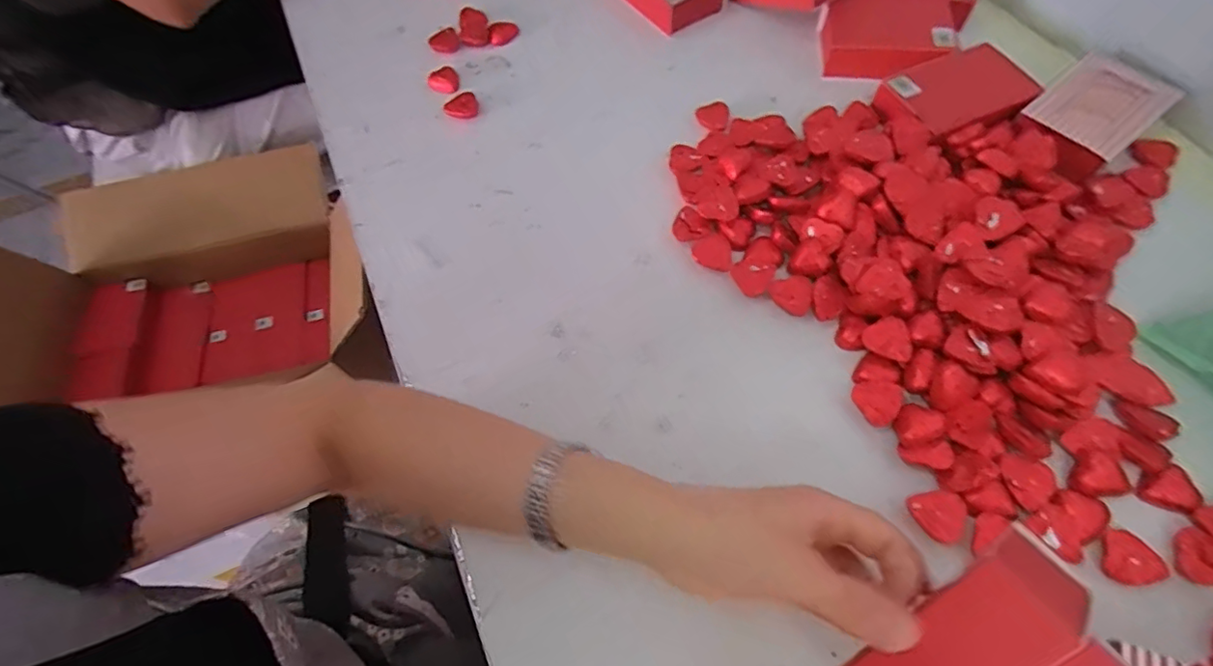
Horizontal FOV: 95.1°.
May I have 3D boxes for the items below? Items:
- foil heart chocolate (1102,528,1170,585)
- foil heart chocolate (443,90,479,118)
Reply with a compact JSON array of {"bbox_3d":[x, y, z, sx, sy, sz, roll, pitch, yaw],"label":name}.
[{"bbox_3d":[0.312,0.134,0.332,0.030,0.009,0.030,-1,63,3],"label":"foil heart chocolate"},{"bbox_3d":[-0.142,-0.222,0.544,0.033,0.010,0.025,-19,63,-7],"label":"foil heart chocolate"}]

